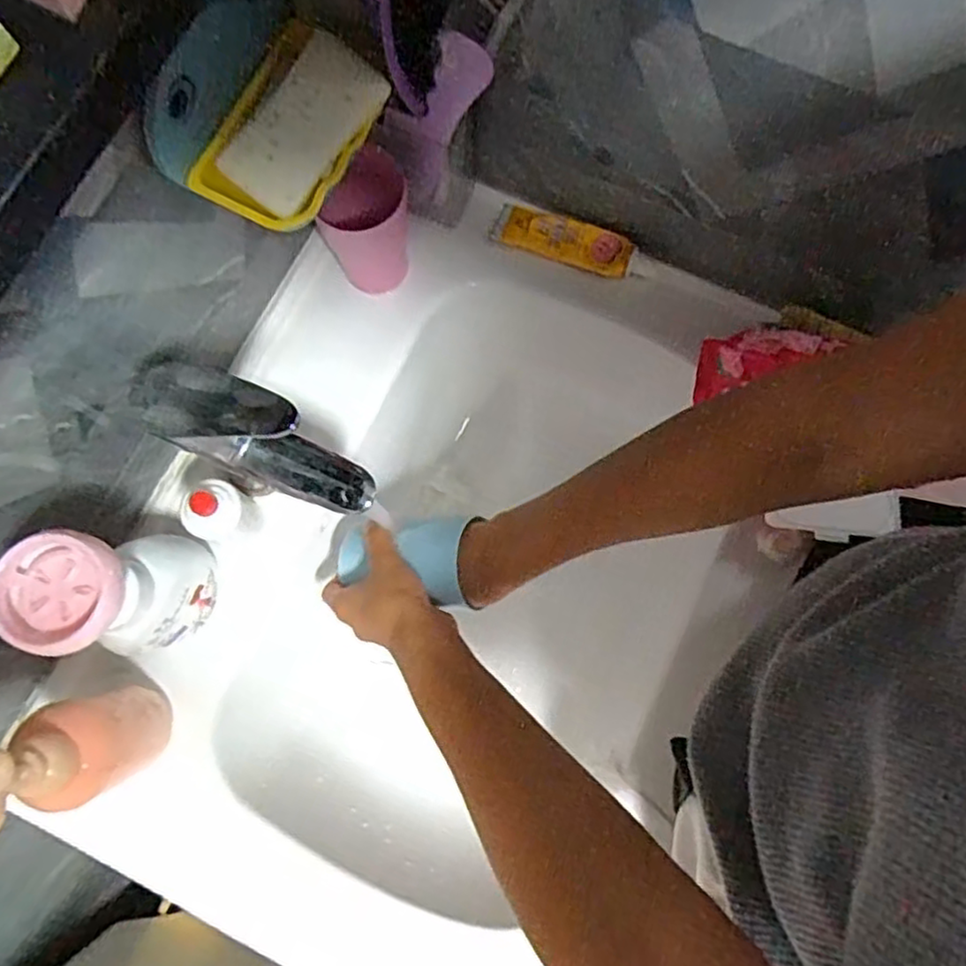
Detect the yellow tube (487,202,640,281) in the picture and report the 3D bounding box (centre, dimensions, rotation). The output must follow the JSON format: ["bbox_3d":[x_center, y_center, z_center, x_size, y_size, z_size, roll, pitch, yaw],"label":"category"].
[{"bbox_3d":[0.067,-0.205,0.574,0.117,0.015,0.035,19,79,5],"label":"yellow tube"}]

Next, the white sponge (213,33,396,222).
[{"bbox_3d":[-0.105,-0.210,0.407,0.050,0.024,0.102,40,86,-20],"label":"white sponge"}]

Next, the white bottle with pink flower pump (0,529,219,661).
[{"bbox_3d":[-0.225,0.069,0.431,0.076,0.150,0.059,-41,81,-8],"label":"white bottle with pink flower pump"}]

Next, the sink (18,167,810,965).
[{"bbox_3d":[-0.024,0.072,0.585,0.446,0.146,0.589,26,79,6],"label":"sink"}]

